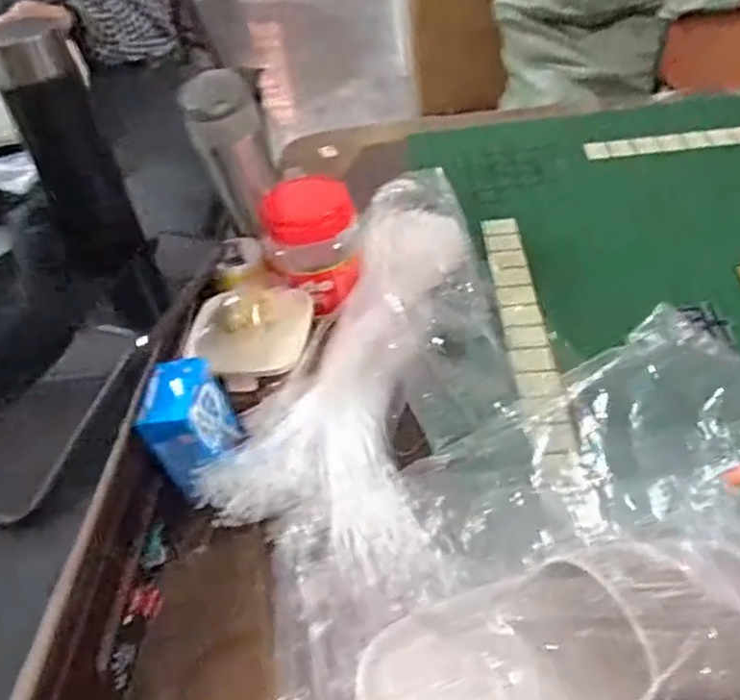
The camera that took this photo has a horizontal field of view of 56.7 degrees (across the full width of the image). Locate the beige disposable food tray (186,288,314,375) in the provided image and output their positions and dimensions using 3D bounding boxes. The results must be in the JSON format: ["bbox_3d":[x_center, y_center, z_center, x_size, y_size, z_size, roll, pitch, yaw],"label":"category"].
[{"bbox_3d":[-0.108,-0.019,0.635,0.104,0.023,0.089,2,44,9],"label":"beige disposable food tray"}]

